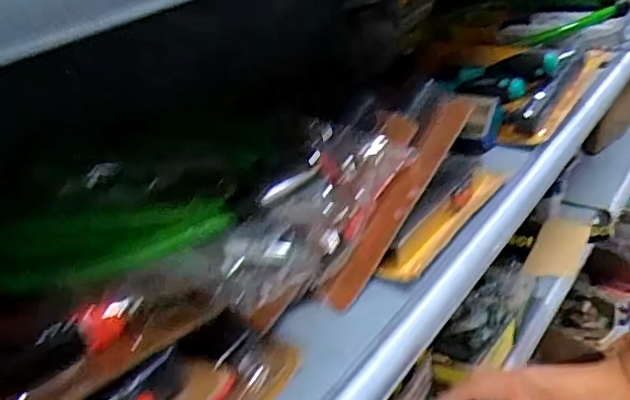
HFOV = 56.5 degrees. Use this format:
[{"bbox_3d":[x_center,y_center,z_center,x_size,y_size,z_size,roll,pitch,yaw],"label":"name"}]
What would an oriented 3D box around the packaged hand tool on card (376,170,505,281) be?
[{"bbox_3d":[0.118,0.013,0.515,0.022,0.022,0.183,19,40,37],"label":"packaged hand tool on card"}]

